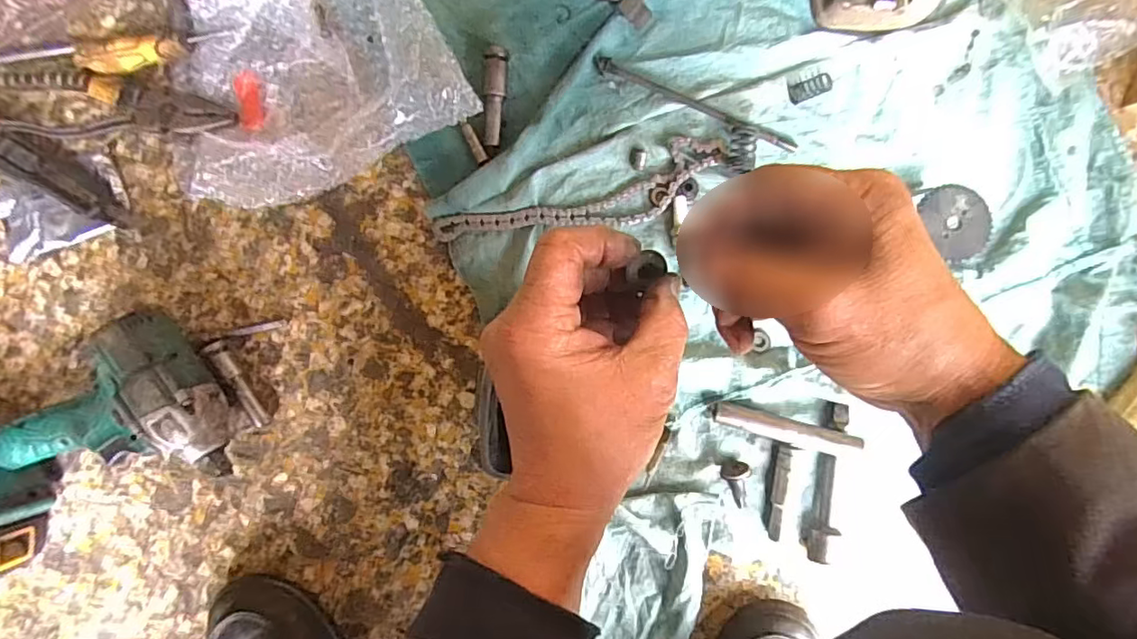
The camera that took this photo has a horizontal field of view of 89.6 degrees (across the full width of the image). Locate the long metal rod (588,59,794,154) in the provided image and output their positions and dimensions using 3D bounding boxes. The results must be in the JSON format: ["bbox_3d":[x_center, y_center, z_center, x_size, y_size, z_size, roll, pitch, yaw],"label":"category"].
[{"bbox_3d":[0.106,-0.179,0.477,0.181,0.007,0.014,23,89,1],"label":"long metal rod"}]

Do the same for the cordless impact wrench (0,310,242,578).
[{"bbox_3d":[-0.386,0.110,0.442,0.241,0.076,0.124,-33,88,0],"label":"cordless impact wrench"}]

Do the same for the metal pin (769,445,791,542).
[{"bbox_3d":[0.172,0.141,0.468,0.010,0.016,0.076,5,88,1],"label":"metal pin"}]

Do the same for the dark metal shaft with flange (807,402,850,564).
[{"bbox_3d":[0.210,0.130,0.459,0.018,0.019,0.125,9,88,1],"label":"dark metal shaft with flange"}]

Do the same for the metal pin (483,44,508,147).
[{"bbox_3d":[-0.060,-0.184,0.476,0.019,0.017,0.079,0,88,1],"label":"metal pin"}]

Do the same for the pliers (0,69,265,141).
[{"bbox_3d":[-0.371,-0.181,0.478,0.230,0.024,0.057,2,88,1],"label":"pliers"}]

